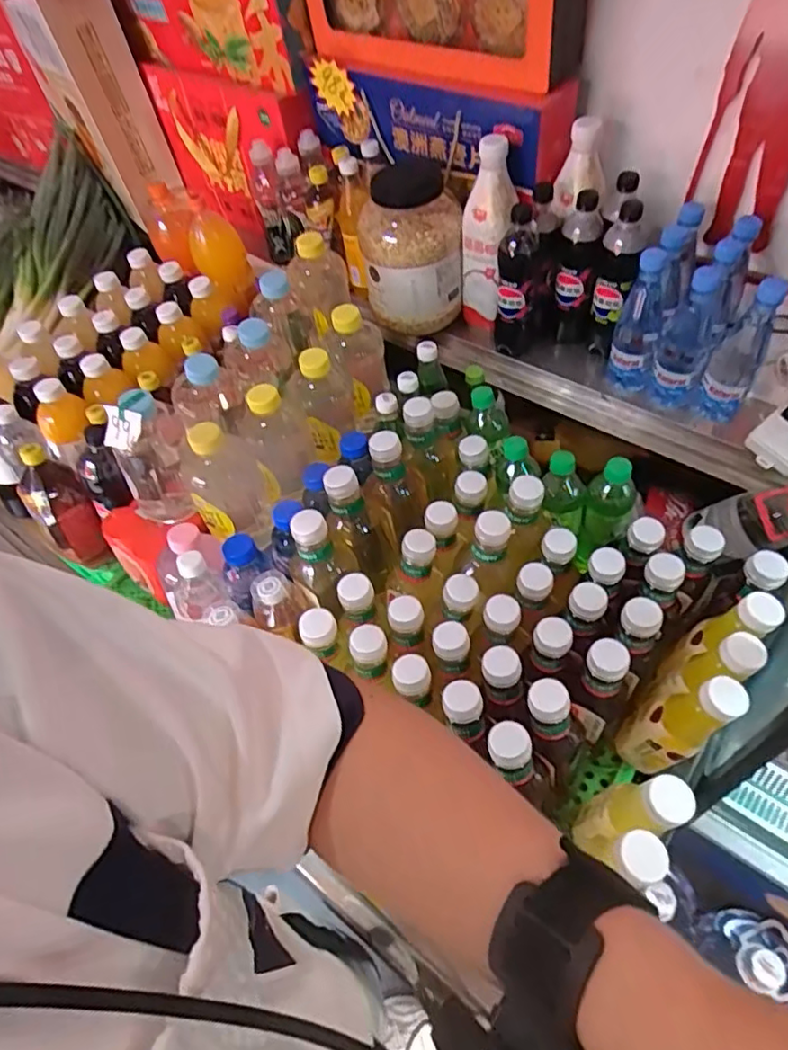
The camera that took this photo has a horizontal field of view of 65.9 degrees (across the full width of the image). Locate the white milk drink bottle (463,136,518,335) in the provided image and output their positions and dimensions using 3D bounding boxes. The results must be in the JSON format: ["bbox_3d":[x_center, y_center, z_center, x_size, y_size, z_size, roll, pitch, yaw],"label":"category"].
[{"bbox_3d":[0.144,-0.426,0.949,0.071,0.309,0.079,1,53,6],"label":"white milk drink bottle"}]

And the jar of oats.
[{"bbox_3d":[0.027,-0.471,1.031,0.156,0.251,0.161,-3,53,3],"label":"jar of oats"}]

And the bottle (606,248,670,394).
[{"bbox_3d":[0.360,-0.299,0.897,0.055,0.220,0.061,17,56,17],"label":"bottle"}]

